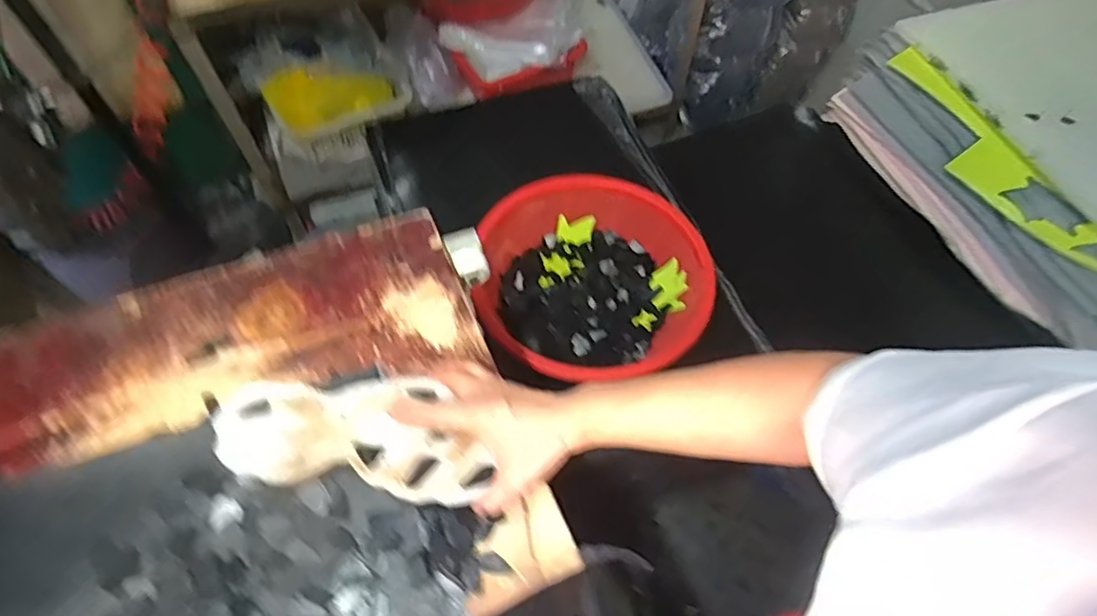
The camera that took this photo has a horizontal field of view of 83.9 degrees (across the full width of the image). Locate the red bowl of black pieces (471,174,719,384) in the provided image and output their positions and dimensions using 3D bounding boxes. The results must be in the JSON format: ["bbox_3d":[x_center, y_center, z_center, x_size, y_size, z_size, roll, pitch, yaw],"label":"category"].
[{"bbox_3d":[0.073,-0.047,1.047,0.363,0.152,0.389,1,59,-2],"label":"red bowl of black pieces"}]

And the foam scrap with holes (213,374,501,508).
[{"bbox_3d":[-0.163,0.100,0.514,0.226,0.013,0.109,10,59,5],"label":"foam scrap with holes"}]

